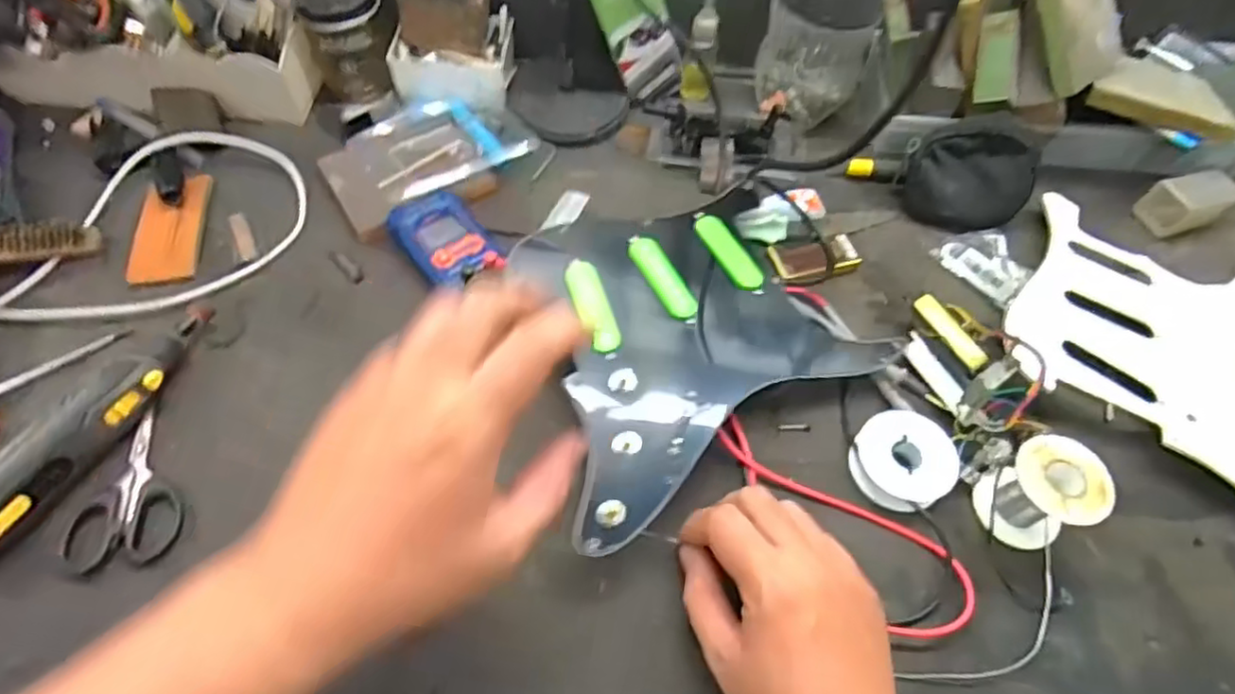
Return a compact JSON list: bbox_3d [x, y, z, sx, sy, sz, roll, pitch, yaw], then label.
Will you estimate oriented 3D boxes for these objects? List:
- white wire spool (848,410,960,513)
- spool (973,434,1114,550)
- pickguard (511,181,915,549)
[{"bbox_3d":[0.187,0.074,0.434,0.062,0.024,0.062,1,57,-2],"label":"white wire spool"},{"bbox_3d":[0.259,0.089,0.403,0.049,0.054,0.051,1,57,-2],"label":"spool"},{"bbox_3d":[0.037,-0.016,0.449,0.249,0.025,0.196,-28,71,-23],"label":"pickguard"}]

